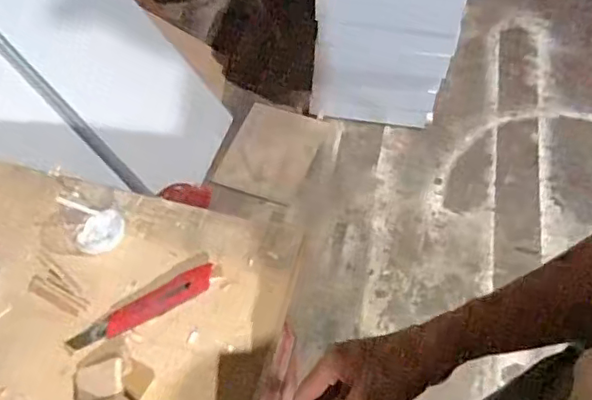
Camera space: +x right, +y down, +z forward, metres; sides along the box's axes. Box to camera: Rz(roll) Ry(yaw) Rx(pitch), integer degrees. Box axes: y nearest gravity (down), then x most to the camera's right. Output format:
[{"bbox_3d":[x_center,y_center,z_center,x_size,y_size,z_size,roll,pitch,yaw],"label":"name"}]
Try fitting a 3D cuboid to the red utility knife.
[{"bbox_3d":[-0.175,0.124,0.673,0.173,0.025,0.028,-23,58,-14],"label":"red utility knife"}]

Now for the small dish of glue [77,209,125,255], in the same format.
[{"bbox_3d":[-0.243,0.043,0.738,0.058,0.021,0.049,-28,59,-17],"label":"small dish of glue"}]

